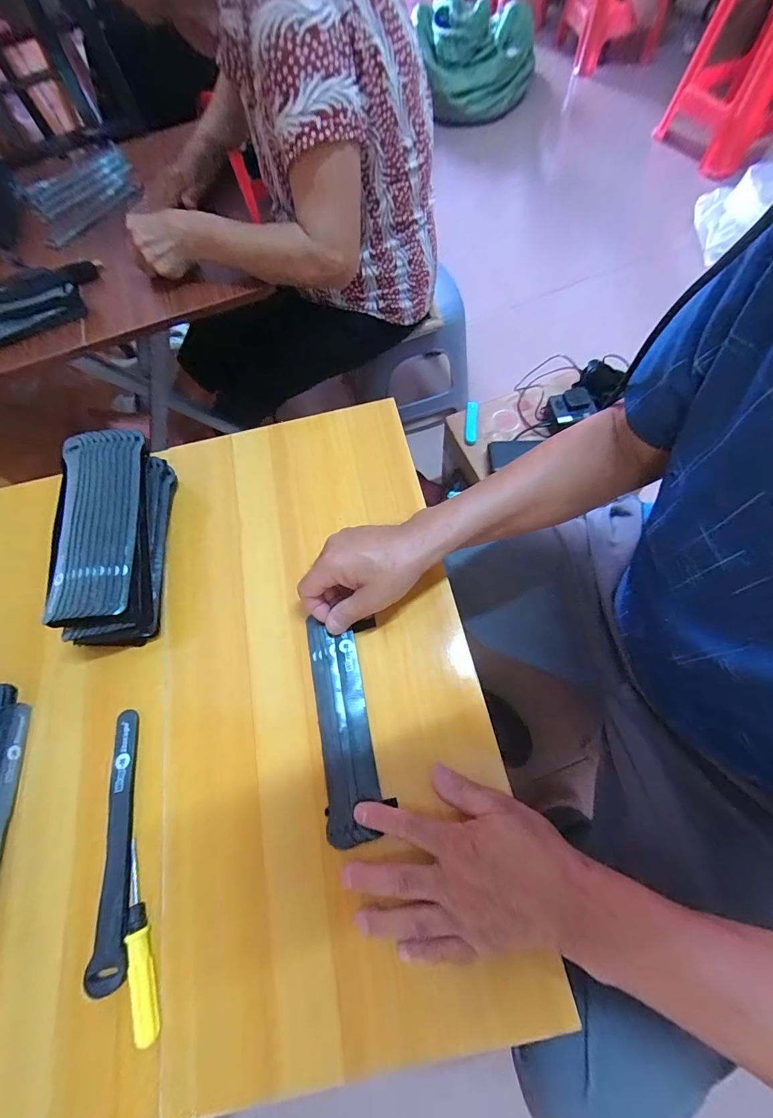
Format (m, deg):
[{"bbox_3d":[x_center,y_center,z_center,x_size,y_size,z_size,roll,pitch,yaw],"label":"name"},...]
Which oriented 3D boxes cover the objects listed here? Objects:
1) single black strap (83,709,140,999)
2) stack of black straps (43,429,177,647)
[{"bbox_3d":[-0.227,0.234,0.342,0.025,0.015,0.196,-11,68,-1],"label":"single black strap"},{"bbox_3d":[-0.282,-0.022,0.420,0.085,0.068,0.213,-6,69,-1],"label":"stack of black straps"}]

